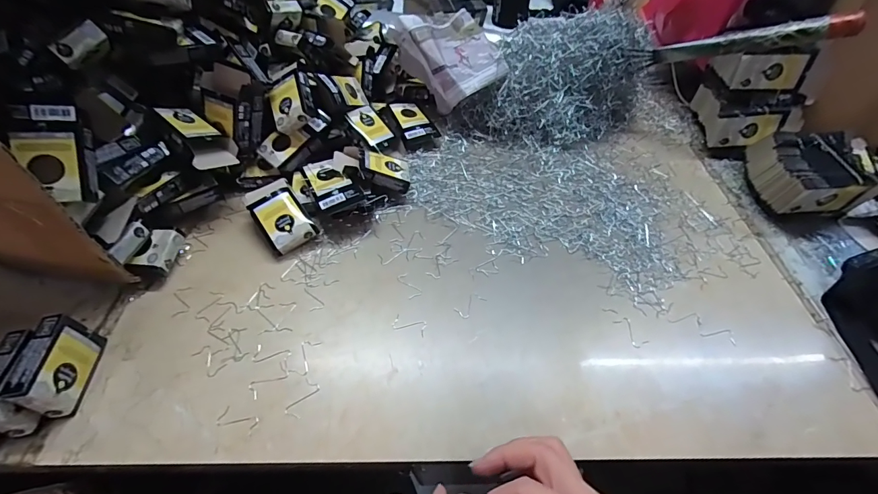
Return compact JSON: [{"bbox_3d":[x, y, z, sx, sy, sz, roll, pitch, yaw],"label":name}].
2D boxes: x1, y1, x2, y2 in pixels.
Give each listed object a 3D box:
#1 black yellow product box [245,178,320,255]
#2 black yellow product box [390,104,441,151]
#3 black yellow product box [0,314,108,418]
[{"bbox_3d":[-0.192,-0.037,0.490,0.059,0.039,0.094,-27,55,-21],"label":"black yellow product box"},{"bbox_3d":[-0.040,-0.193,0.631,0.056,0.026,0.090,-17,52,-14],"label":"black yellow product box"},{"bbox_3d":[-0.335,0.106,0.355,0.024,0.059,0.075,-7,51,-5],"label":"black yellow product box"}]

